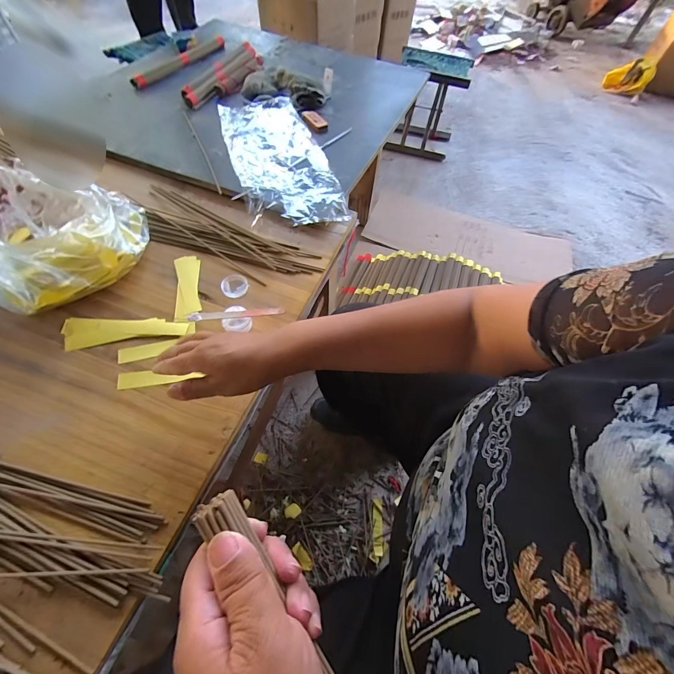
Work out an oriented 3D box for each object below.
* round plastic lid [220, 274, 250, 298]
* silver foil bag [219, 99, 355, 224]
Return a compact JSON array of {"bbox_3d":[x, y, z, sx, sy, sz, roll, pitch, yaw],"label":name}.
[{"bbox_3d":[-0.151,-0.077,0.470,0.036,0.009,0.041,1,58,-3],"label":"round plastic lid"},{"bbox_3d":[-0.117,-0.354,0.612,0.169,0.032,0.393,-16,61,-13],"label":"silver foil bag"}]

